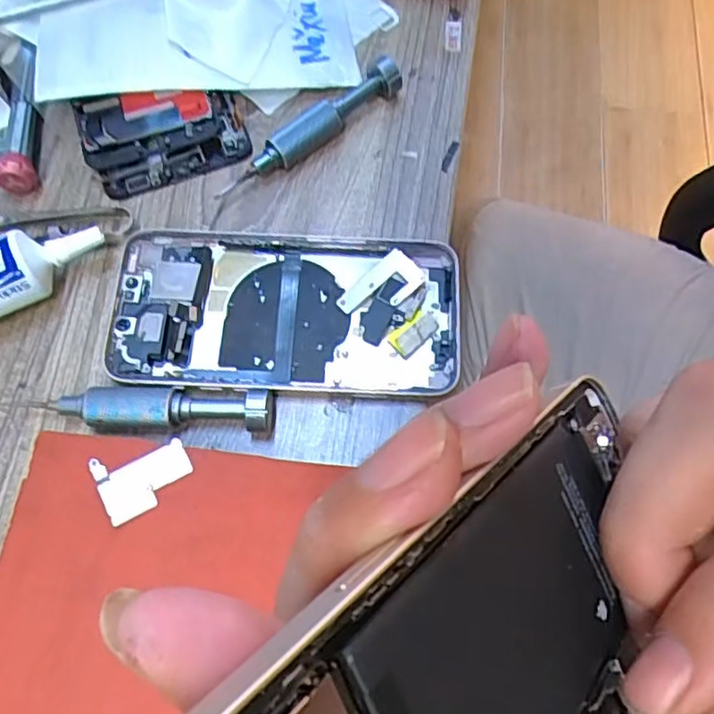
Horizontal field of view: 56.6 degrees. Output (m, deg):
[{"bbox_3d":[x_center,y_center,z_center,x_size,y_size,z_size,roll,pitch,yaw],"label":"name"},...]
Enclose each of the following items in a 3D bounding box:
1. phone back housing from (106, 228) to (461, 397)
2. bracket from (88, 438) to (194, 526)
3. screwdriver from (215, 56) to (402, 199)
[{"bbox_3d":[-0.030,-0.019,0.285,0.145,0.009,0.072,2,69,1],"label":"phone back housing"},{"bbox_3d":[-0.072,0.039,0.222,0.030,0.004,0.023,-26,71,-10],"label":"bracket"},{"bbox_3d":[-0.024,-0.110,0.313,0.101,0.020,0.017,-37,73,-13],"label":"screwdriver"}]

